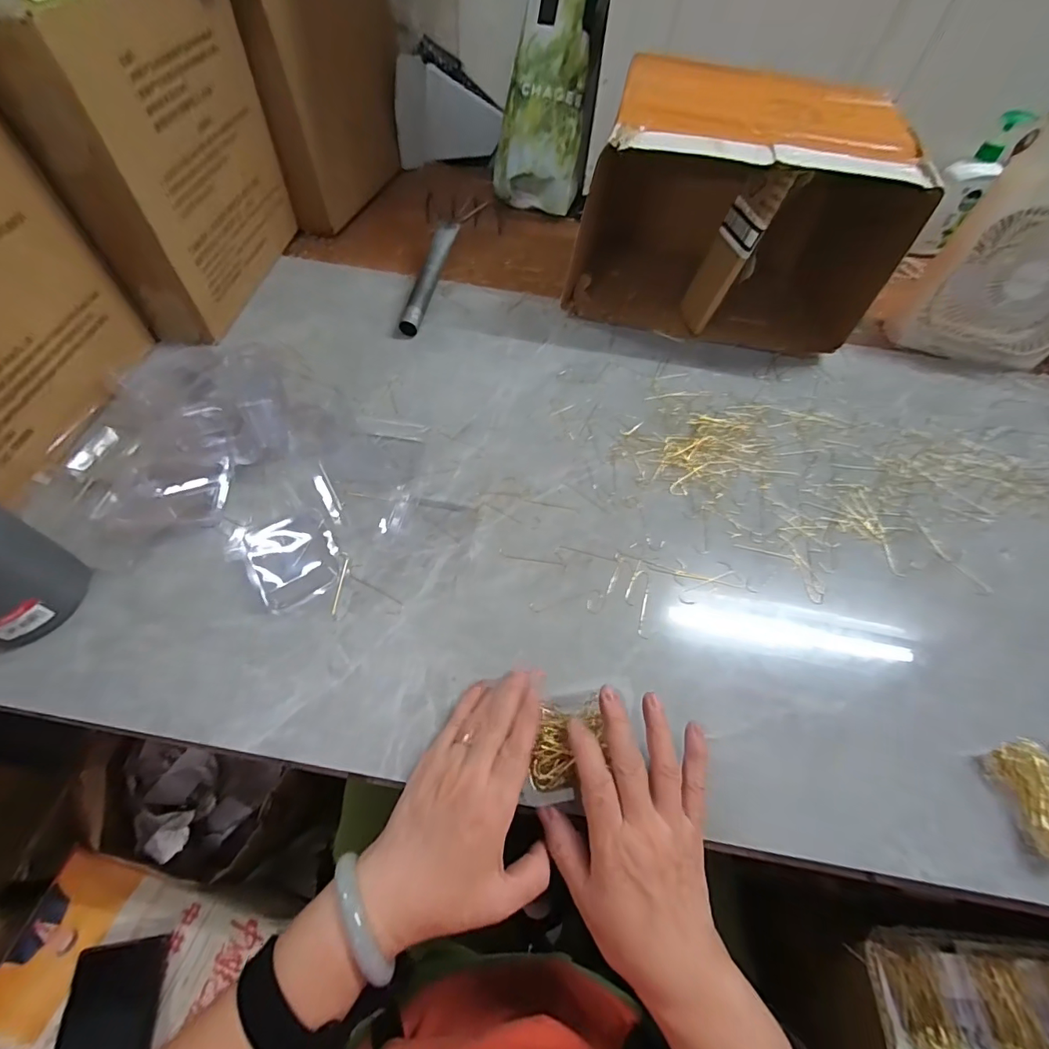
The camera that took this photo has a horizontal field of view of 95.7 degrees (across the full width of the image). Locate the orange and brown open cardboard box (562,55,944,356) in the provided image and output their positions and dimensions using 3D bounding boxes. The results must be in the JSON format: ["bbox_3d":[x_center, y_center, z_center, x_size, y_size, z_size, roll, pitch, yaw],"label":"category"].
[{"bbox_3d":[0.249,-0.383,0.591,0.336,0.214,0.217,12,56,3],"label":"orange and brown open cardboard box"}]

